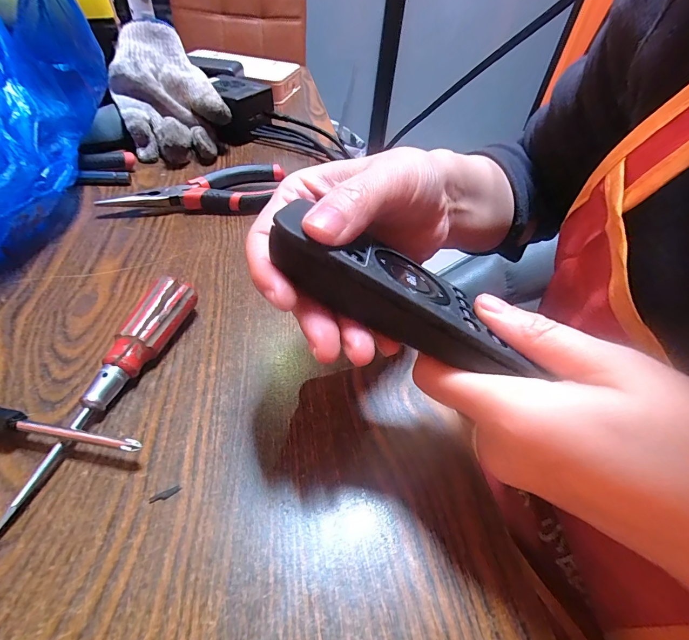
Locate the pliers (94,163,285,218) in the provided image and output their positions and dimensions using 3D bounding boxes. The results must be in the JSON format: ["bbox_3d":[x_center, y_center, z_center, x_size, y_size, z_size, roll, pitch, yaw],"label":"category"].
[{"bbox_3d":[-0.131,-0.114,0.318,0.149,0.021,0.056,-8,48,-13],"label":"pliers"}]

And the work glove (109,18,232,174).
[{"bbox_3d":[-0.192,-0.244,0.380,0.101,0.046,0.172,-24,88,-18],"label":"work glove"}]

